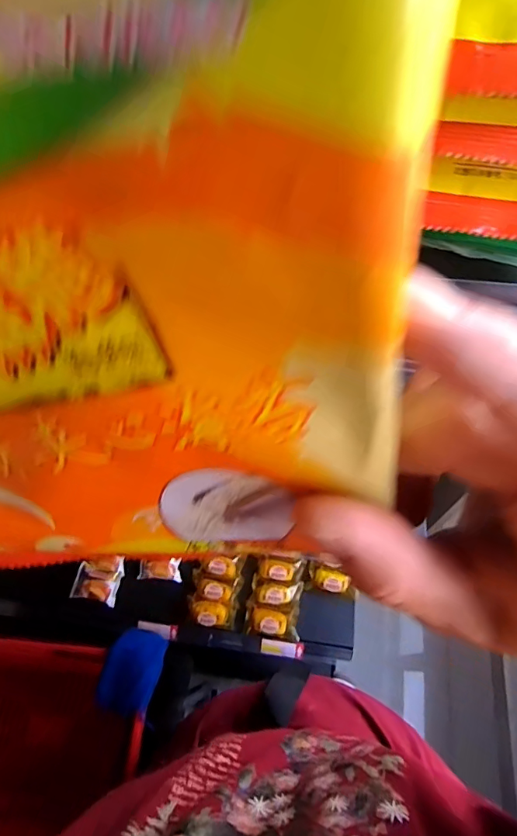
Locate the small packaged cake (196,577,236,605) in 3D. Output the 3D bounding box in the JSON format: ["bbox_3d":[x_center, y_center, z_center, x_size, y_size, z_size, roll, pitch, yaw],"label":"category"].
[{"bbox_3d":[-0.100,0.399,1.058,0.089,0.029,0.045,15,63,10],"label":"small packaged cake"}]

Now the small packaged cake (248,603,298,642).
[{"bbox_3d":[0.031,0.456,1.033,0.121,0.034,0.064,8,62,7],"label":"small packaged cake"}]

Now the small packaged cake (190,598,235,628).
[{"bbox_3d":[-0.106,0.439,1.035,0.105,0.032,0.053,12,63,9],"label":"small packaged cake"}]

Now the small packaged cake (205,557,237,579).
[{"bbox_3d":[-0.090,0.352,1.080,0.075,0.037,0.049,3,61,4],"label":"small packaged cake"}]

